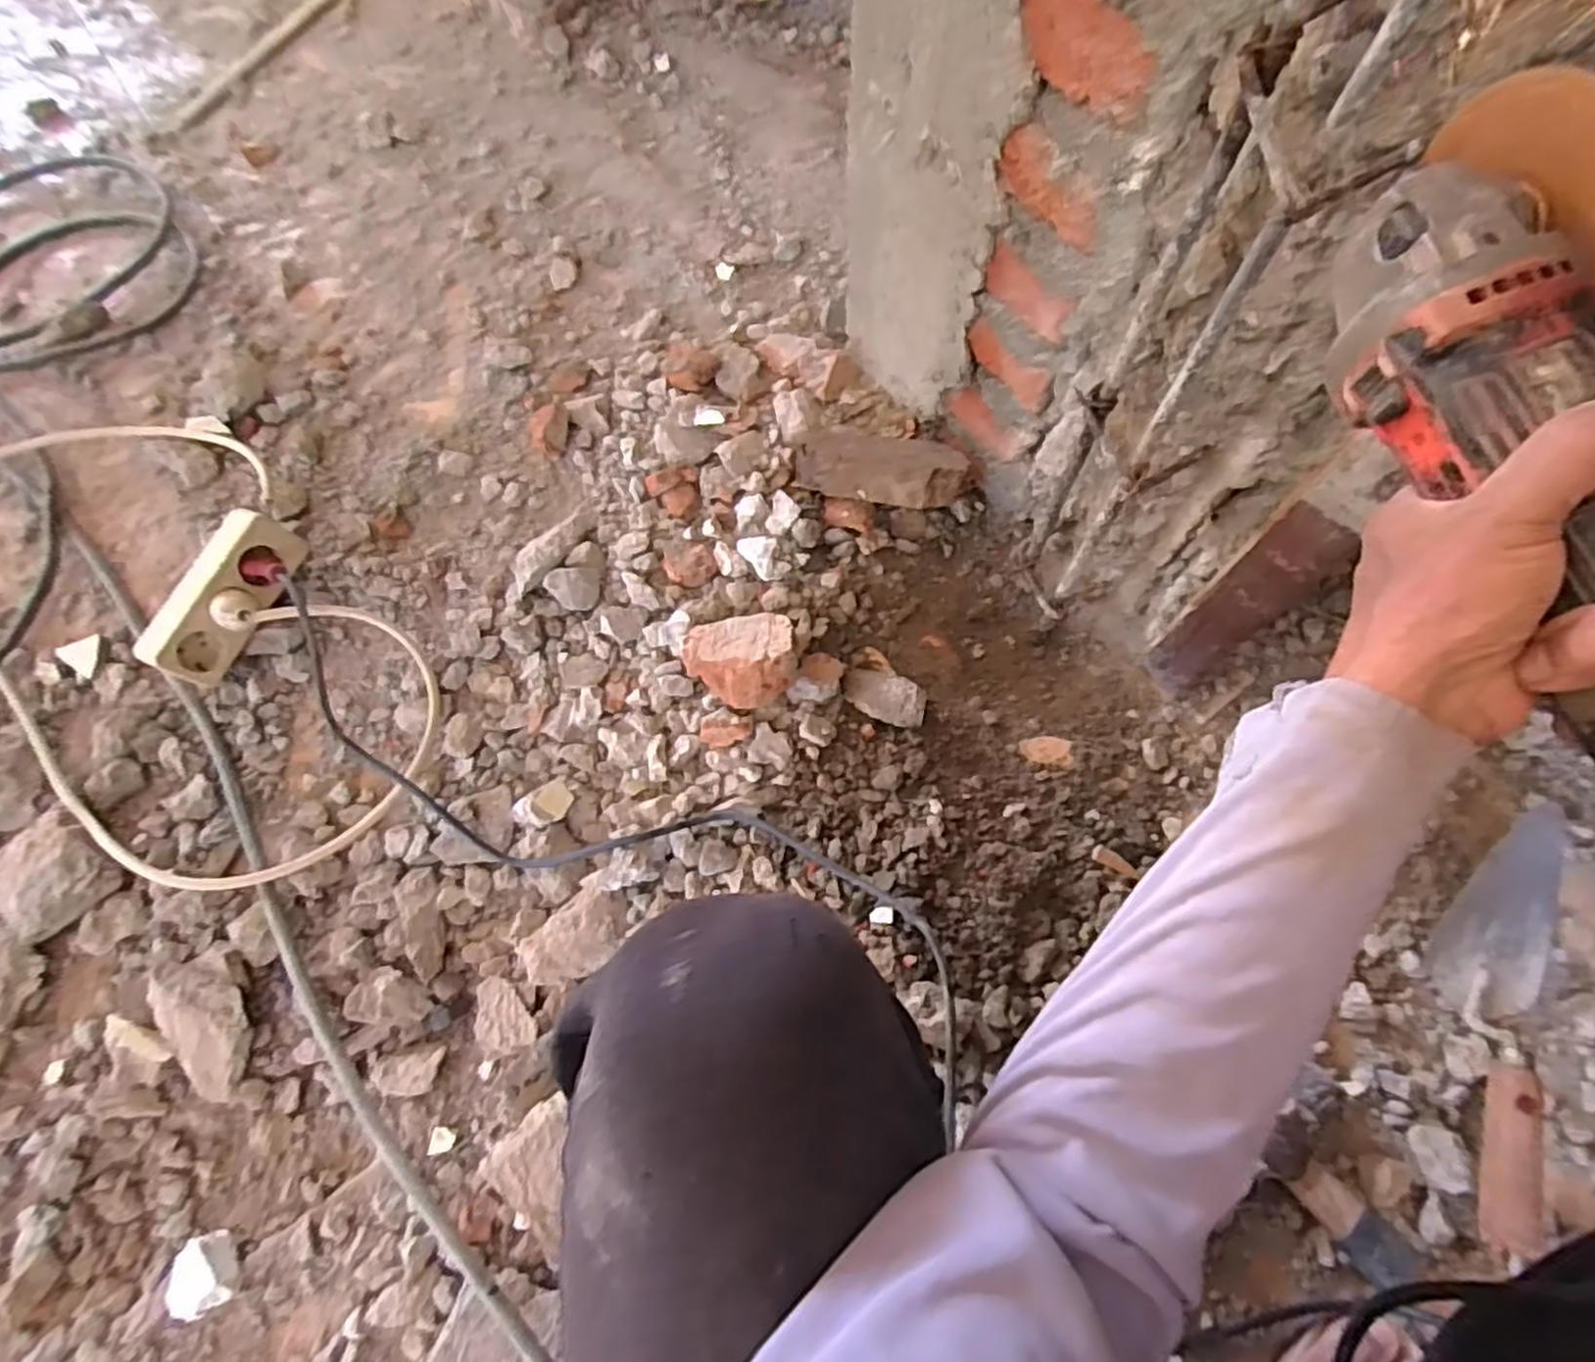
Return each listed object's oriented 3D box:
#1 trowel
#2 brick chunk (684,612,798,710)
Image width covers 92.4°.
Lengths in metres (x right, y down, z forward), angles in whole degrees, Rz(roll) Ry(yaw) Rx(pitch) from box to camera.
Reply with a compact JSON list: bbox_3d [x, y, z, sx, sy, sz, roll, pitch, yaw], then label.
[{"bbox_3d":[0.525,0.246,0.567,0.086,0.053,0.315,16,69,8],"label":"trowel"},{"bbox_3d":[-0.048,-0.018,0.650,0.092,0.068,0.083,-7,68,-1],"label":"brick chunk"}]

